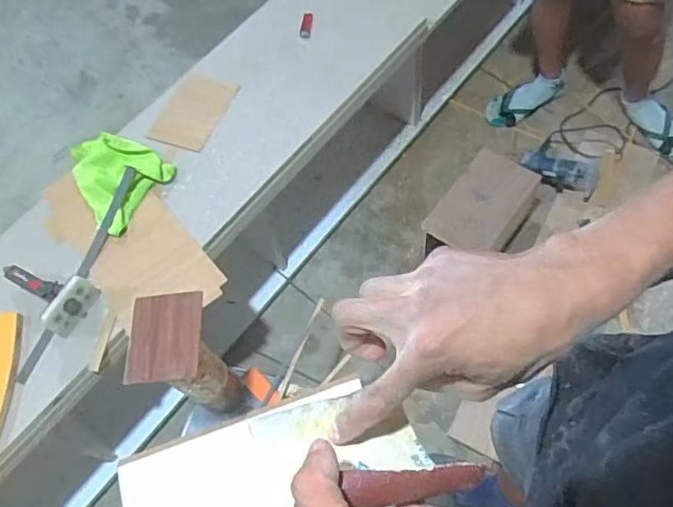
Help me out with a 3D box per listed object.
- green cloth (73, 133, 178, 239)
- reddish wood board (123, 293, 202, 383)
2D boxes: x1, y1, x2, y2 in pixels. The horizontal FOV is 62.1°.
[{"bbox_3d":[-0.508,-0.181,1.264,0.255,0.031,0.206,35,72,22],"label":"green cloth"},{"bbox_3d":[-0.257,0.124,0.840,0.102,0.011,0.136,1,63,-9],"label":"reddish wood board"}]

